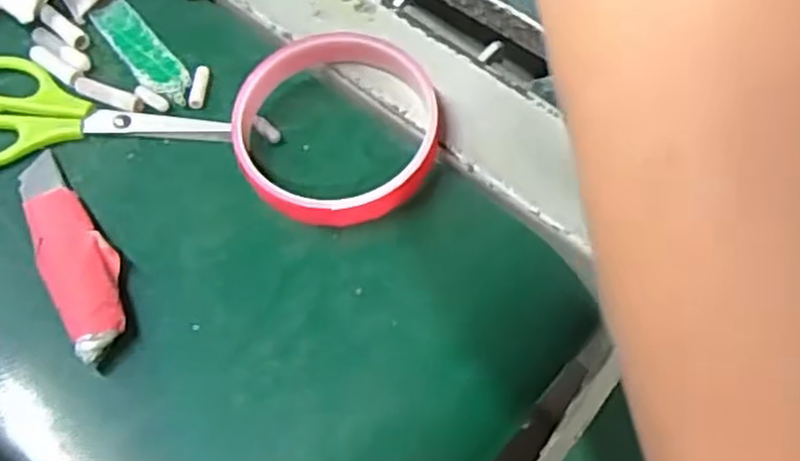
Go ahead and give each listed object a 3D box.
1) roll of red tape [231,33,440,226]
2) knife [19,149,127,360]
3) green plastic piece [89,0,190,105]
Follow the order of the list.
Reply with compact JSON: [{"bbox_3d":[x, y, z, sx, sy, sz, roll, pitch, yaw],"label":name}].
[{"bbox_3d":[-0.026,-0.042,0.323,0.083,0.025,0.086,0,60,0],"label":"roll of red tape"},{"bbox_3d":[-0.131,0.006,0.308,0.026,0.011,0.101,-29,64,-15],"label":"knife"},{"bbox_3d":[-0.121,-0.085,0.362,0.019,0.004,0.075,-34,66,-18],"label":"green plastic piece"}]

